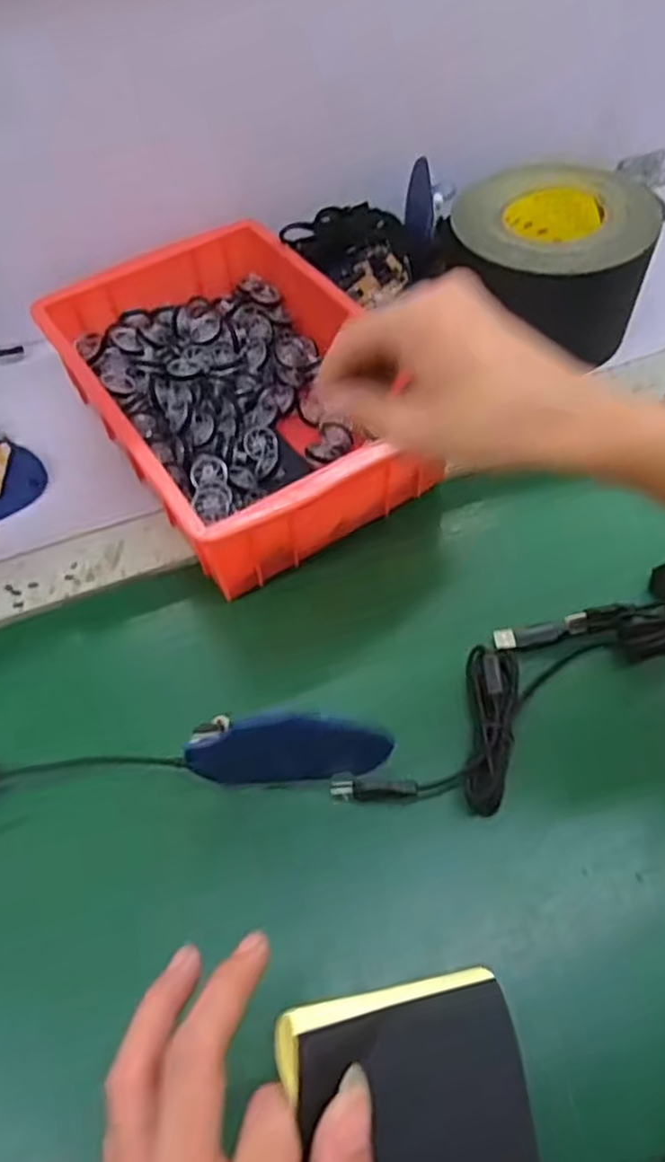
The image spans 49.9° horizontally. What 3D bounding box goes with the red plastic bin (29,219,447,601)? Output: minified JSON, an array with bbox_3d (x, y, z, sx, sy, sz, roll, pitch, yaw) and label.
[{"bbox_3d":[-0.074,-0.148,0.542,0.196,0.084,0.294,-30,60,-16],"label":"red plastic bin"}]

